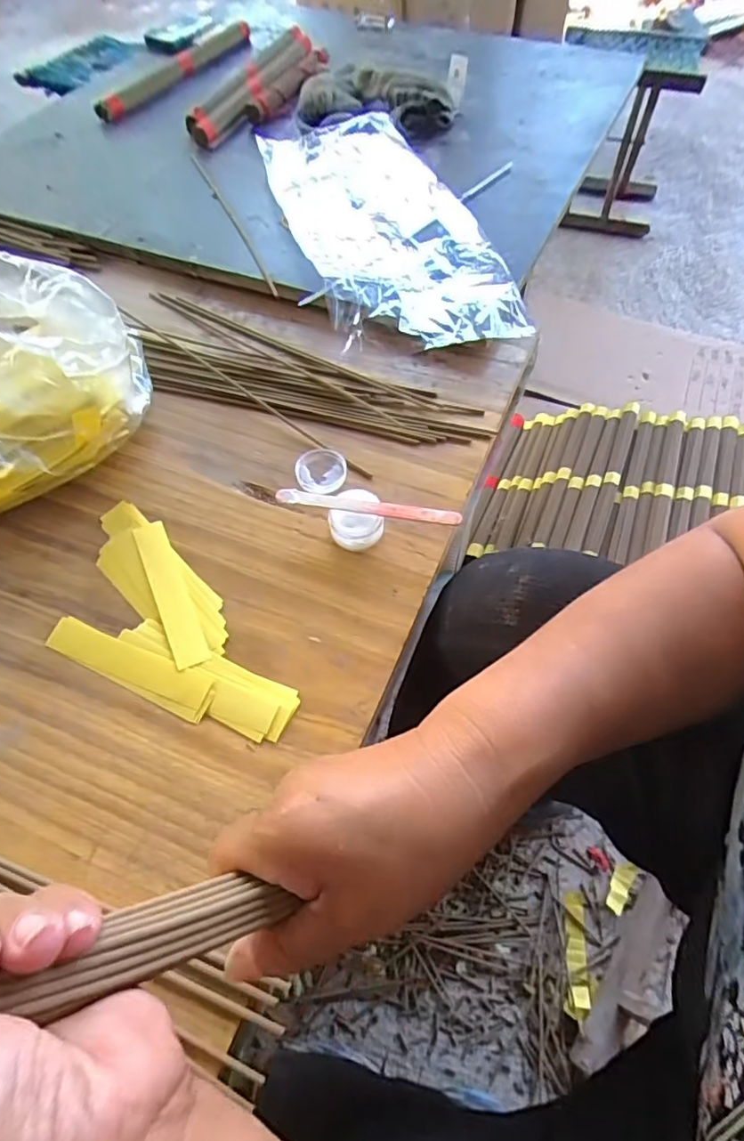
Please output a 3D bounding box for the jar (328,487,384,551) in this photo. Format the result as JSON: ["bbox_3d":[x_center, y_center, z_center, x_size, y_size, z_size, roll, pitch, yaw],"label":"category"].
[{"bbox_3d":[-0.011,-0.033,0.379,0.035,0.028,0.033,-1,59,1],"label":"jar"}]

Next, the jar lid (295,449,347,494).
[{"bbox_3d":[-0.038,-0.075,0.420,0.036,0.009,0.038,-1,59,1],"label":"jar lid"}]

